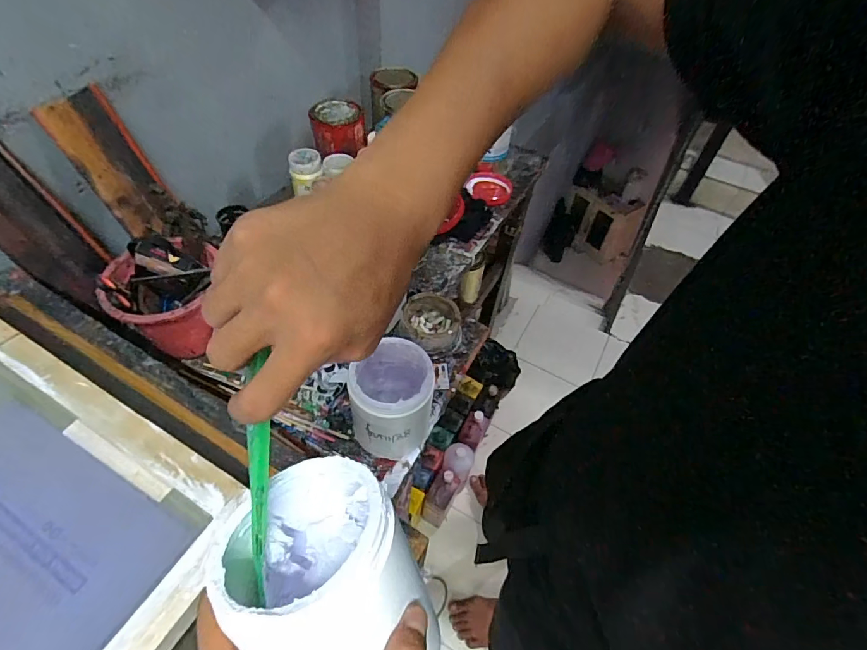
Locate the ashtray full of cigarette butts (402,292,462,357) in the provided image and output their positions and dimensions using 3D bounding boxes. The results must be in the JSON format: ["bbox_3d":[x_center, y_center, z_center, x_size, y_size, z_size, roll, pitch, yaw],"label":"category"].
[{"bbox_3d":[-0.002,-0.001,0.688,0.090,0.044,0.097,-3,52,-7],"label":"ashtray full of cigarette butts"}]

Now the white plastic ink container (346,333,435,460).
[{"bbox_3d":[-0.049,0.097,0.550,0.090,0.140,0.096,2,52,-3],"label":"white plastic ink container"}]

